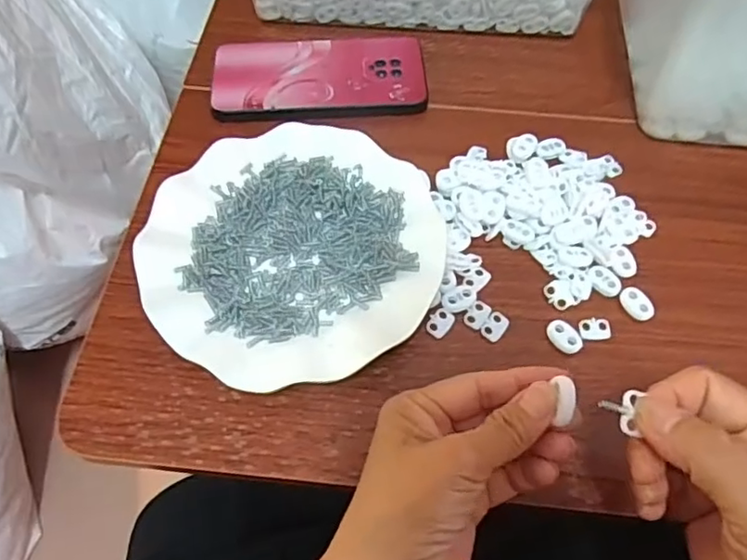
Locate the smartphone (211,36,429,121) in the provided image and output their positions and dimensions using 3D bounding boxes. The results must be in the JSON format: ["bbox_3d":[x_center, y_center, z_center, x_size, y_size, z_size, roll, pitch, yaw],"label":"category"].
[{"bbox_3d":[-0.042,-0.161,0.466,0.162,0.015,0.078,-4,61,-2],"label":"smartphone"}]

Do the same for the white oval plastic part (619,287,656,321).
[{"bbox_3d":[0.164,0.015,0.368,0.015,0.006,0.022,-13,62,-7],"label":"white oval plastic part"}]

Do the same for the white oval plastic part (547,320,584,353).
[{"bbox_3d":[0.115,0.034,0.356,0.015,0.005,0.023,-34,66,-17],"label":"white oval plastic part"}]

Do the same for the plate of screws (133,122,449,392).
[{"bbox_3d":[-0.052,-0.022,0.376,0.178,0.019,0.180,0,61,0],"label":"plate of screws"}]

